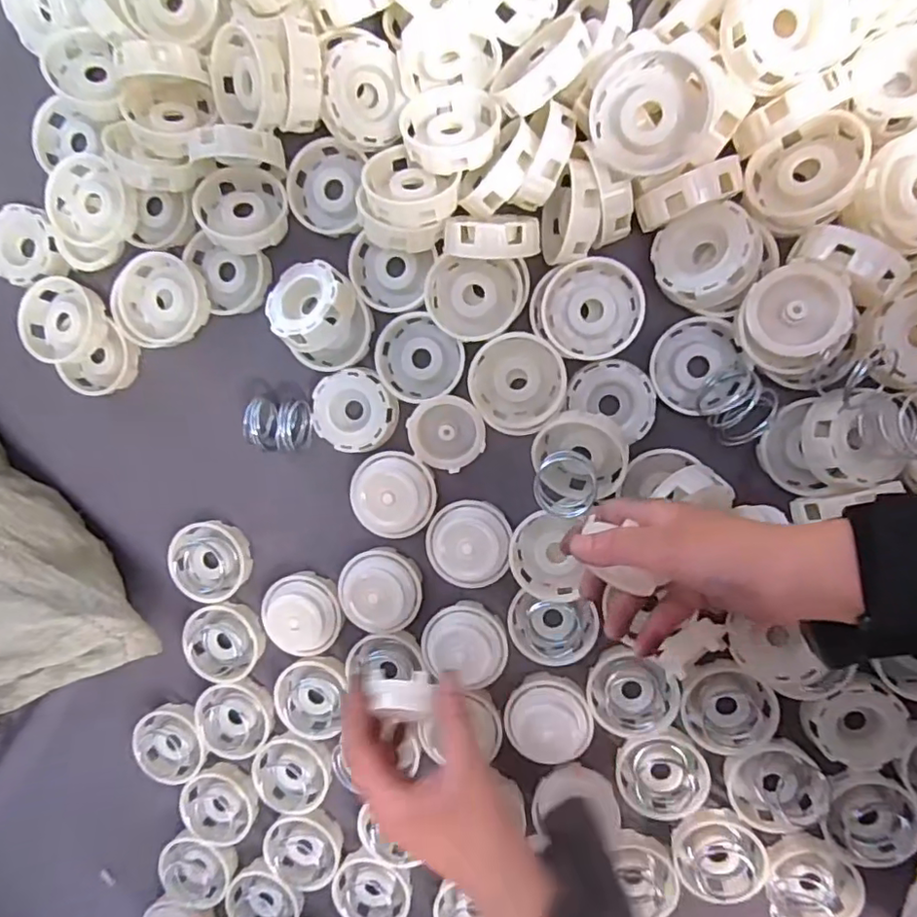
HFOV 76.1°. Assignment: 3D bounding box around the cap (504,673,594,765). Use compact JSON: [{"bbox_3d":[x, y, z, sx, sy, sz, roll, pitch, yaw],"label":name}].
[{"bbox_3d":[0.068,0.193,0.429,0.060,0.024,0.053,18,99,0],"label":"cap"}]

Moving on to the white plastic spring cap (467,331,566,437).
[{"bbox_3d":[0.039,-0.049,0.389,0.060,0.025,0.065,0,99,3],"label":"white plastic spring cap"}]

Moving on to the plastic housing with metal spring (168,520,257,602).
[{"bbox_3d":[-0.201,0.082,0.480,0.061,0.034,0.063,0,99,3],"label":"plastic housing with metal spring"}]

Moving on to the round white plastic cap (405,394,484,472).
[{"bbox_3d":[-0.008,-0.019,0.427,0.052,0.016,0.053,0,99,3],"label":"round white plastic cap"}]

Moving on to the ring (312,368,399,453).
[{"bbox_3d":[-0.078,-0.036,0.438,0.062,0.016,0.060,0,99,3],"label":"ring"}]

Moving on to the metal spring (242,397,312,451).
[{"bbox_3d":[-0.134,-0.026,0.447,0.042,0.048,0.037,6,99,2],"label":"metal spring"}]

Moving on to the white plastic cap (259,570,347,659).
[{"bbox_3d":[-0.123,0.122,0.458,0.063,0.037,0.061,0,99,3],"label":"white plastic cap"}]

